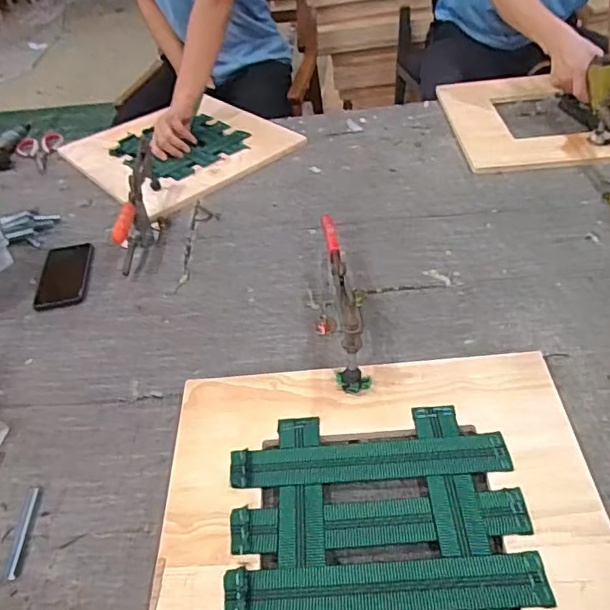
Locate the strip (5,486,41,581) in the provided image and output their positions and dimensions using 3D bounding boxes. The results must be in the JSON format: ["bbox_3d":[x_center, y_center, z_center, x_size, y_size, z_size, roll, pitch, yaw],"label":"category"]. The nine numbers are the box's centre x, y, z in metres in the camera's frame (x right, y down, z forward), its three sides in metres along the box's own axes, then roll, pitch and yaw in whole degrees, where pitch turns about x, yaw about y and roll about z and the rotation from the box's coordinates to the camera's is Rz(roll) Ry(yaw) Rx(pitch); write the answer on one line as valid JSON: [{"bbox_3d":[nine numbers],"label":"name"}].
[{"bbox_3d":[-0.298,0.237,0.592,0.011,0.004,0.101,-8,41,-1],"label":"strip"}]

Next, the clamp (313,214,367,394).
[{"bbox_3d":[0.047,-0.023,0.748,0.063,0.108,0.287,-2,41,6],"label":"clamp"}]

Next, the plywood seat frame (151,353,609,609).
[{"bbox_3d":[0.072,0.215,0.546,0.421,0.018,0.390,-4,41,3],"label":"plywood seat frame"}]

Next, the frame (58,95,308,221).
[{"bbox_3d":[-0.283,-0.357,1.255,0.395,0.028,0.431,-35,48,-28],"label":"frame"}]

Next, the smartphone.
[{"bbox_3d":[-0.400,-0.051,0.930,0.083,0.013,0.150,-10,41,-3],"label":"smartphone"}]

